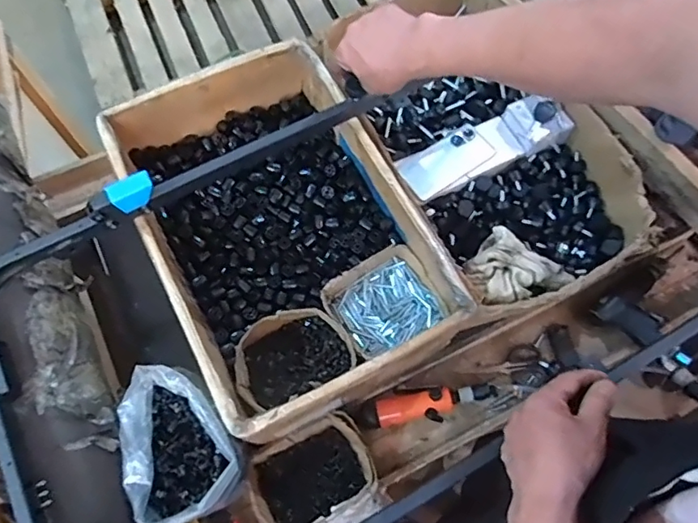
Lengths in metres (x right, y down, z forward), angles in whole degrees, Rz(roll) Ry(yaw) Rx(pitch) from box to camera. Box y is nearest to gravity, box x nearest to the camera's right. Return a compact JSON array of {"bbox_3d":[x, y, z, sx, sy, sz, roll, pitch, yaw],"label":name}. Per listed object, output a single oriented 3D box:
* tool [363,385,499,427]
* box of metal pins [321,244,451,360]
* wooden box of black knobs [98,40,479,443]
[{"bbox_3d":[0.122,0.226,0.819,0.211,0.047,0.056,-4,69,-2],"label":"tool"},{"bbox_3d":[0.052,0.066,0.801,0.151,0.049,0.132,-31,72,-11],"label":"box of metal pins"},{"bbox_3d":[-0.105,-0.053,0.798,0.351,0.148,0.535,-27,72,-10],"label":"wooden box of black knobs"}]

